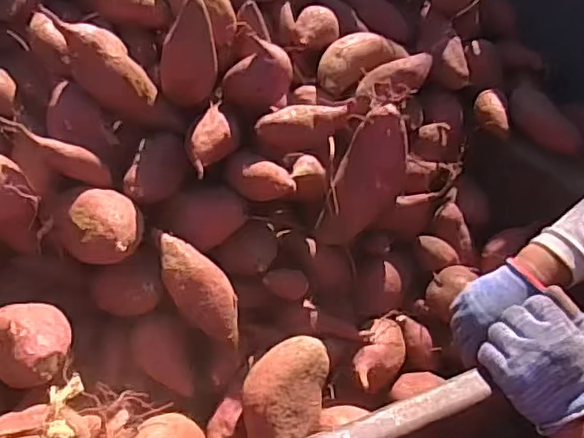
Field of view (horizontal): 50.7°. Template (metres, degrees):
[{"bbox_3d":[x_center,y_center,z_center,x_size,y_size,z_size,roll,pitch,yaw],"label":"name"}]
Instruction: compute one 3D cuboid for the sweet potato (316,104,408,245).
[{"bbox_3d":[0.101,-0.050,0.800,0.059,0.189,0.066,33,20,29],"label":"sweet potato"}]

